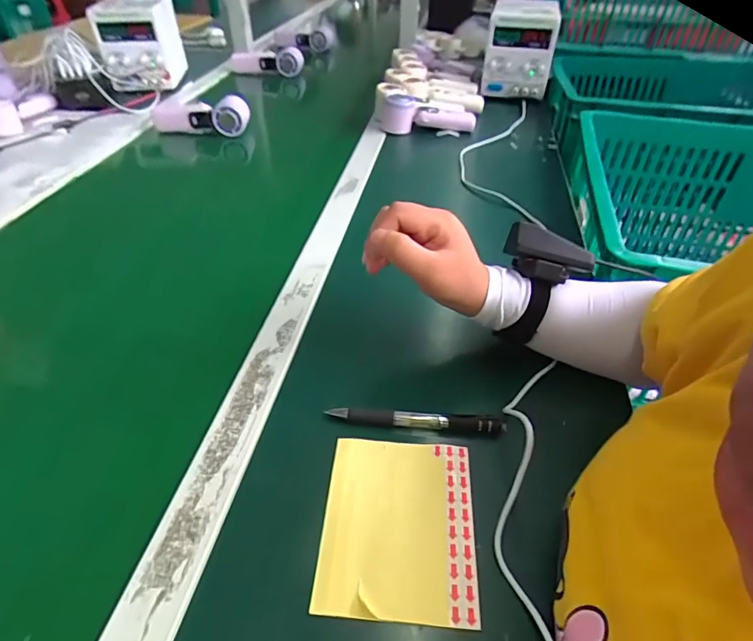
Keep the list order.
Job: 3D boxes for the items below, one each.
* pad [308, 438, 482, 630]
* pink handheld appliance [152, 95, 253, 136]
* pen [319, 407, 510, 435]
[{"bbox_3d":[0.015,0.134,0.313,0.099,0.007,0.117,4,42,3],"label":"pad"},{"bbox_3d":[-0.320,-0.377,0.844,0.174,0.053,0.047,4,42,3],"label":"pink handheld appliance"},{"bbox_3d":[0.032,0.080,0.372,0.137,0.017,0.011,5,42,4],"label":"pen"}]

